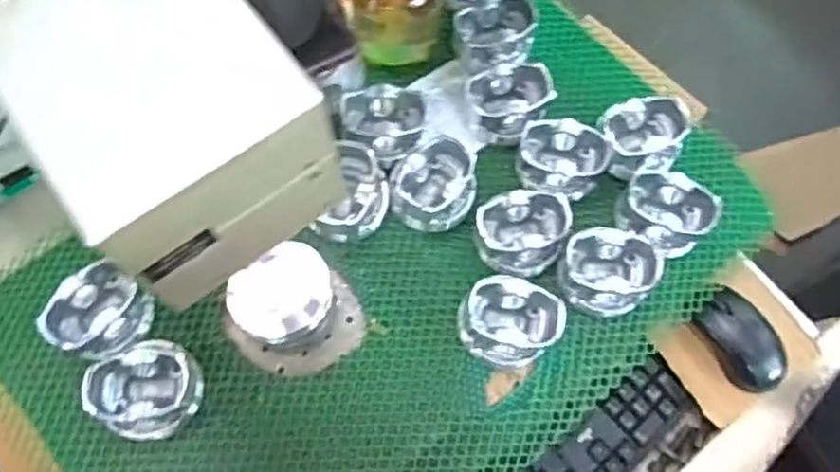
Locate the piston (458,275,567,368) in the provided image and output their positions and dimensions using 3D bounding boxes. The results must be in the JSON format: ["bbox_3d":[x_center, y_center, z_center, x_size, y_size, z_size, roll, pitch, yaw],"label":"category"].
[{"bbox_3d":[0.079,0.073,0.612,0.089,0.045,0.077,8,68,2],"label":"piston"}]

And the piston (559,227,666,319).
[{"bbox_3d":[0.173,0.032,0.637,0.087,0.050,0.073,15,69,5],"label":"piston"}]

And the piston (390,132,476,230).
[{"bbox_3d":[0.014,-0.049,0.660,0.074,0.052,0.076,0,68,-1],"label":"piston"}]

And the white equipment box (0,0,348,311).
[{"bbox_3d":[-0.109,-0.047,0.296,0.105,0.087,0.116,-36,73,-14],"label":"white equipment box"}]

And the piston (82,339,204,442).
[{"bbox_3d":[-0.231,0.130,0.591,0.081,0.047,0.082,0,68,-1],"label":"piston"}]

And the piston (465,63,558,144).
[{"bbox_3d":[0.089,-0.134,0.706,0.082,0.062,0.071,-40,74,-15],"label":"piston"}]

